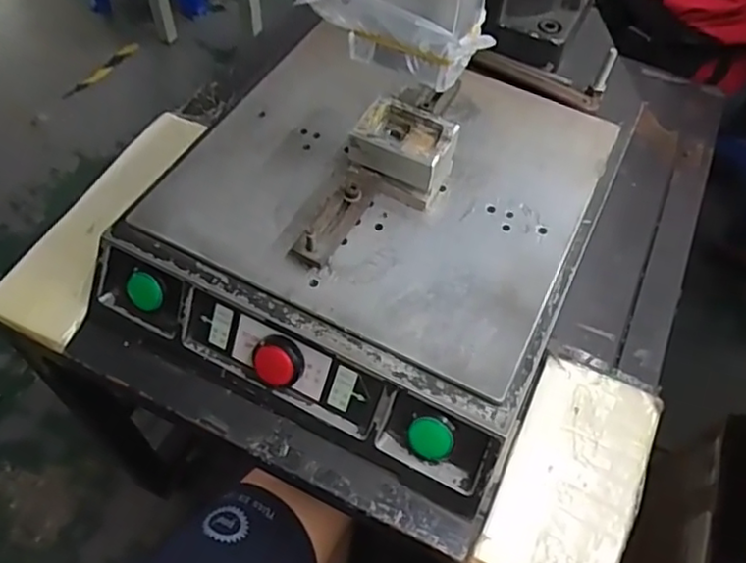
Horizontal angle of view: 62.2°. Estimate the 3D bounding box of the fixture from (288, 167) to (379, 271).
[{"bbox_3d":[-0.031,-0.057,0.533,0.028,0.036,0.099,28,59,14],"label":"fixture"}]

